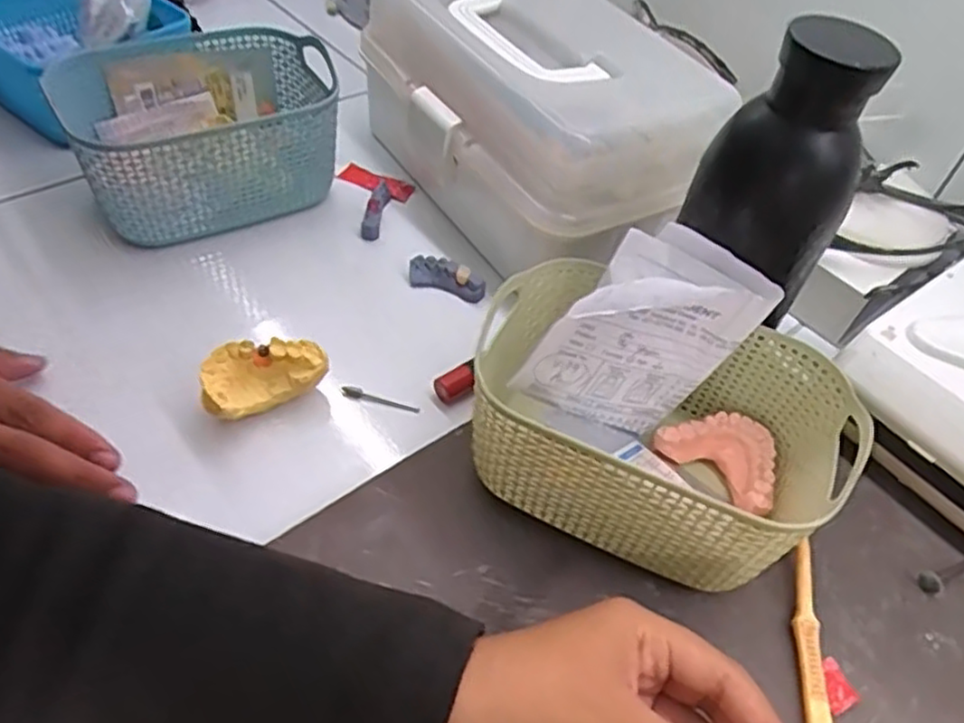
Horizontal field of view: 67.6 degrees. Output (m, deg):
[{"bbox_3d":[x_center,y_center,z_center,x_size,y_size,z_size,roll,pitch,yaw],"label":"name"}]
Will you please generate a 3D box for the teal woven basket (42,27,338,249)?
[{"bbox_3d":[-0.193,-0.159,0.510,0.164,0.096,0.161,-23,56,-26],"label":"teal woven basket"}]

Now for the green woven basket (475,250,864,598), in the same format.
[{"bbox_3d":[0.083,0.034,0.358,0.166,0.083,0.114,21,50,12],"label":"green woven basket"}]

